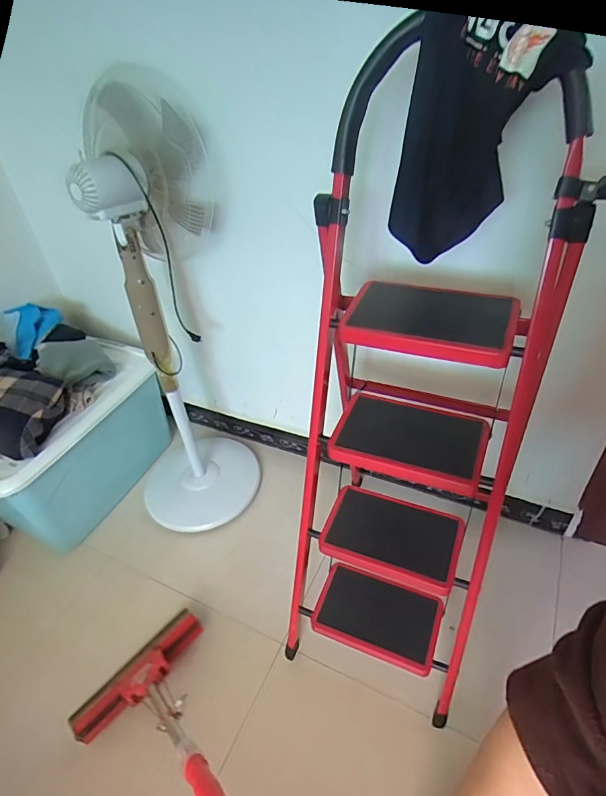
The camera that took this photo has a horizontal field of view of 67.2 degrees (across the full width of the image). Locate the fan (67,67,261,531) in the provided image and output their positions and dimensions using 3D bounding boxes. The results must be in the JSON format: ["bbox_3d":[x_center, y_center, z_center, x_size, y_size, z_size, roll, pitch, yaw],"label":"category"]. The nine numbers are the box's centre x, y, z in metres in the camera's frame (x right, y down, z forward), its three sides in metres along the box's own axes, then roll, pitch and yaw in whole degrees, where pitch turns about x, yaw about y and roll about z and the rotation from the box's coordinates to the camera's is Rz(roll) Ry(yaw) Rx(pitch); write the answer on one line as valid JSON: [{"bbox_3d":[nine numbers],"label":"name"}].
[{"bbox_3d":[-0.364,-0.157,1.240,0.387,1.105,0.427,-13,41,-9],"label":"fan"}]

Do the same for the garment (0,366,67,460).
[{"bbox_3d":[-0.784,0.033,1.239,0.208,0.129,0.248,11,43,18],"label":"garment"}]

